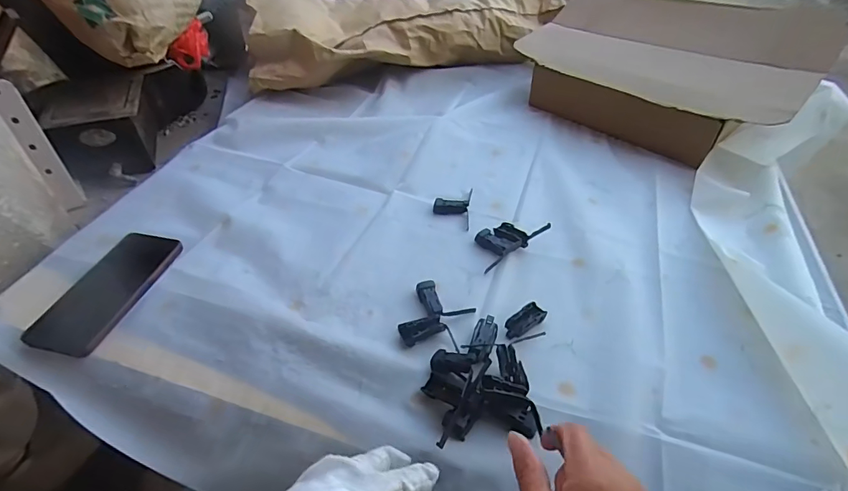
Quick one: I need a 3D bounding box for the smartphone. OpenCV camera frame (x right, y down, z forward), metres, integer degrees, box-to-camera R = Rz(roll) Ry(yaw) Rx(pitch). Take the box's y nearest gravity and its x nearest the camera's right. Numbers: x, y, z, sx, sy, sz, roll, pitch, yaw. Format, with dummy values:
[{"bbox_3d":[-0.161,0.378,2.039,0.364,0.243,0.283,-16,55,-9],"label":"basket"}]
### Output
[{"bbox_3d":[-0.354,0.045,0.497,0.083,0.006,0.166,10,46,11],"label":"smartphone"}]

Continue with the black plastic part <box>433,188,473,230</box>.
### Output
[{"bbox_3d":[0.039,-0.057,0.608,0.050,0.010,0.080,5,45,6],"label":"black plastic part"}]

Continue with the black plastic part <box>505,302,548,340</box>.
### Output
[{"bbox_3d":[0.105,0.079,0.460,0.049,0.009,0.021,-29,51,-26],"label":"black plastic part"}]

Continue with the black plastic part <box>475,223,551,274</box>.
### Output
[{"bbox_3d":[0.102,-0.011,0.552,0.099,0.017,0.050,-28,50,-25],"label":"black plastic part"}]

